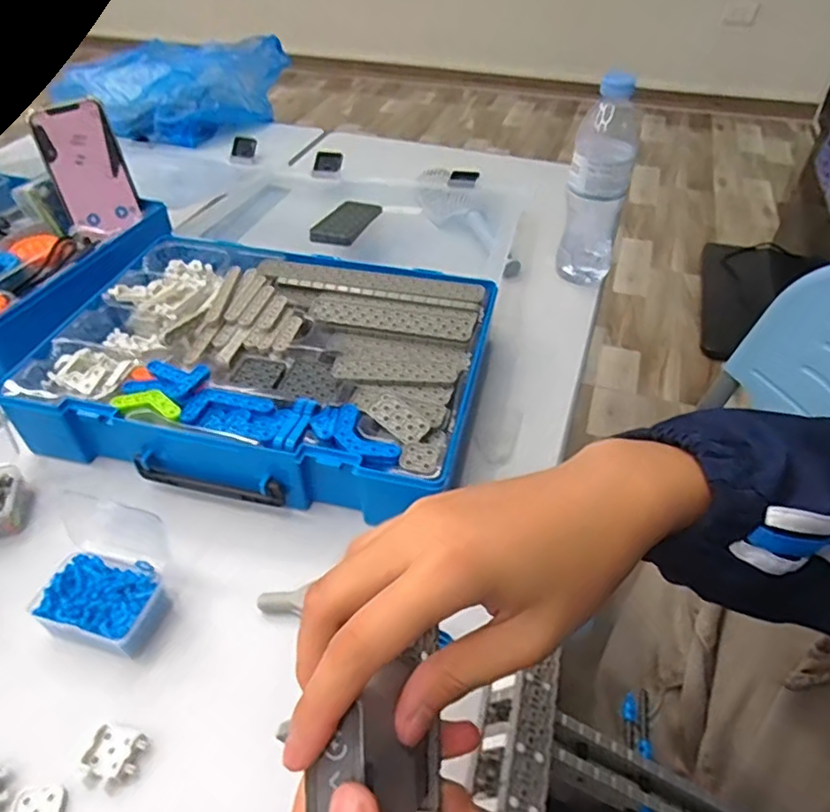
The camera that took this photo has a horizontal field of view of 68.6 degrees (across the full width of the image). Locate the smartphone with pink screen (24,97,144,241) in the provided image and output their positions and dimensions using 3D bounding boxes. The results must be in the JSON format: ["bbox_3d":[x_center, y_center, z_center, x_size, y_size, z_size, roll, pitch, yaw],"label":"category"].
[{"bbox_3d":[-0.366,-0.266,0.681,0.078,0.139,0.011,-21,15,-7],"label":"smartphone with pink screen"}]

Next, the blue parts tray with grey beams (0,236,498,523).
[{"bbox_3d":[-0.131,-0.043,0.549,0.377,0.062,0.272,10,46,9],"label":"blue parts tray with grey beams"}]

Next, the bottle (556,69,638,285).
[{"bbox_3d":[0.197,-0.238,0.656,0.066,0.213,0.063,16,48,15],"label":"bottle"}]

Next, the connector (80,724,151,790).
[{"bbox_3d":[-0.173,0.201,0.350,0.031,0.007,0.030,9,46,8],"label":"connector"}]

